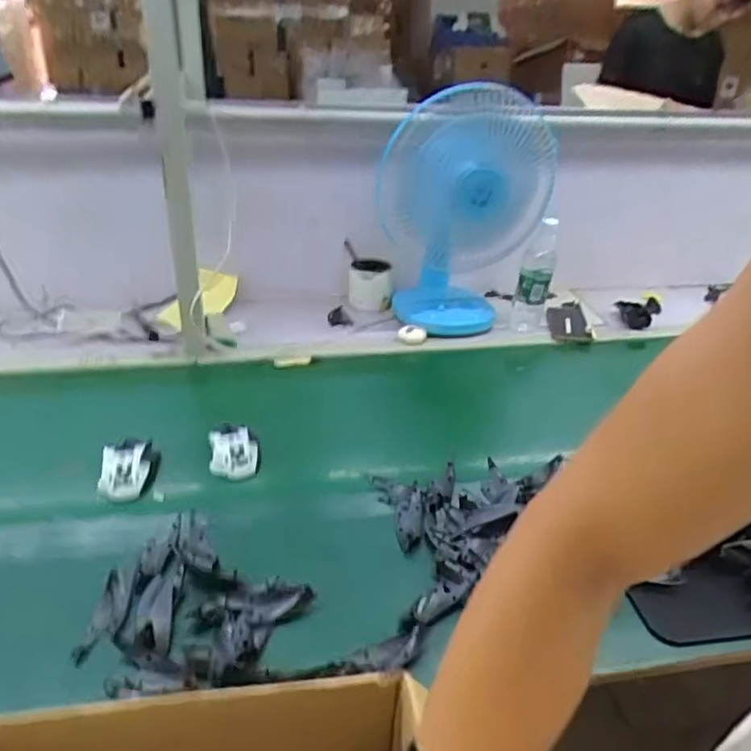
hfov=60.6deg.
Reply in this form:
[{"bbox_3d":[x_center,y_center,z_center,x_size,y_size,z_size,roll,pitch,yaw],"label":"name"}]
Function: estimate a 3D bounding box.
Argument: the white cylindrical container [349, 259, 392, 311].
[{"bbox_3d":[-0.012,-0.197,1.396,0.098,0.089,0.107,0,27,1],"label":"white cylindrical container"}]

